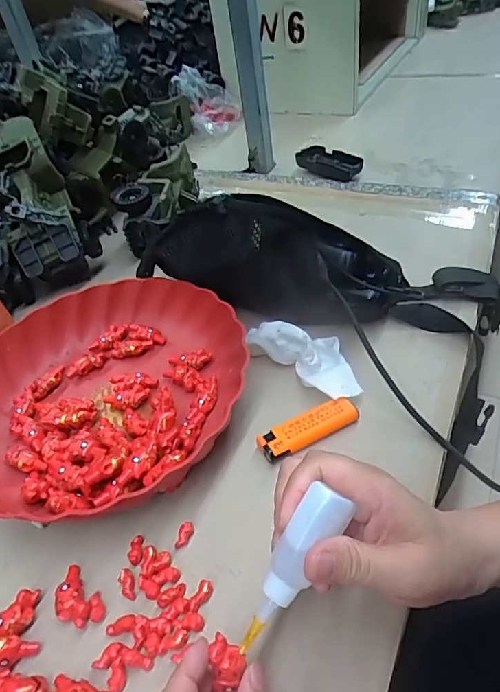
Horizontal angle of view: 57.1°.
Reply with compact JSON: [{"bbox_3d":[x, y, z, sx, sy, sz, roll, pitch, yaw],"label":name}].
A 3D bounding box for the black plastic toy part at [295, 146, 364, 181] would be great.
[{"bbox_3d":[0.129,-0.295,0.734,0.049,0.025,0.115,-33,48,-23],"label":"black plastic toy part"}]

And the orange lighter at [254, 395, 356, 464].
[{"bbox_3d":[0.045,0.065,0.355,0.081,0.015,0.024,-23,47,-17],"label":"orange lighter"}]

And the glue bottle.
[{"bbox_3d":[0.021,0.111,0.229,0.022,0.019,0.090,30,96,30],"label":"glue bottle"}]

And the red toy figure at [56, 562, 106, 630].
[{"bbox_3d":[-0.109,0.158,0.287,0.039,0.012,0.024,31,55,31],"label":"red toy figure"}]

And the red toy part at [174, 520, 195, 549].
[{"bbox_3d":[-0.045,0.128,0.312,0.009,0.005,0.019,18,49,22],"label":"red toy part"}]

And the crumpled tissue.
[{"bbox_3d":[0.043,0.006,0.398,0.118,0.034,0.038,26,54,32],"label":"crumpled tissue"}]

